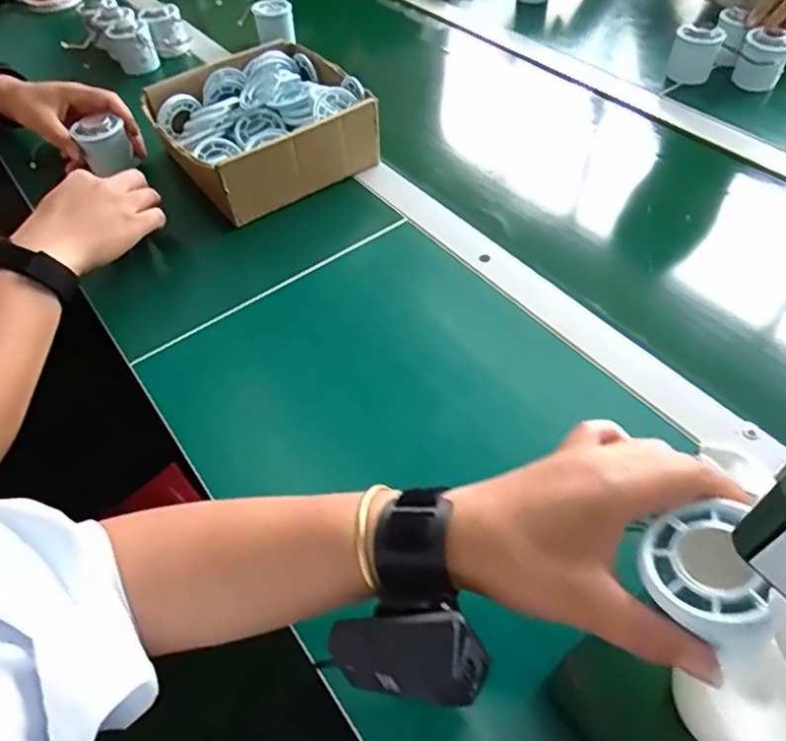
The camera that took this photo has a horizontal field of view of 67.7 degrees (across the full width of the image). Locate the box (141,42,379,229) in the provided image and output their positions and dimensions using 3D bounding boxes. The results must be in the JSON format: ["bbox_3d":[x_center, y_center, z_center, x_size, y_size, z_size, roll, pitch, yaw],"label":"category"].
[{"bbox_3d":[-0.138,-0.256,0.628,0.203,0.076,0.205,-31,56,-20],"label":"box"}]

